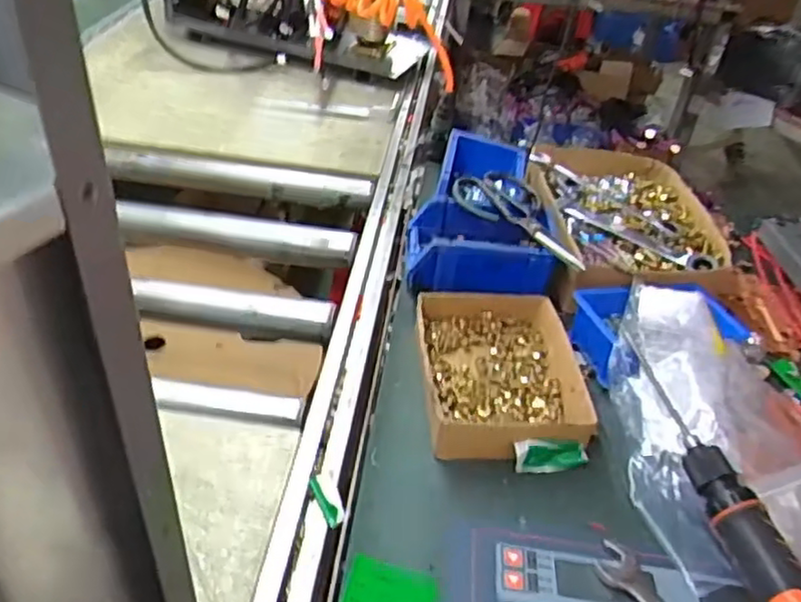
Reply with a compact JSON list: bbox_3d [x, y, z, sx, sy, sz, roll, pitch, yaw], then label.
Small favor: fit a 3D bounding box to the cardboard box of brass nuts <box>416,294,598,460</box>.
[{"bbox_3d":[0.088,0.064,0.646,0.139,0.039,0.186,2,37,-6],"label":"cardboard box of brass nuts"}]

